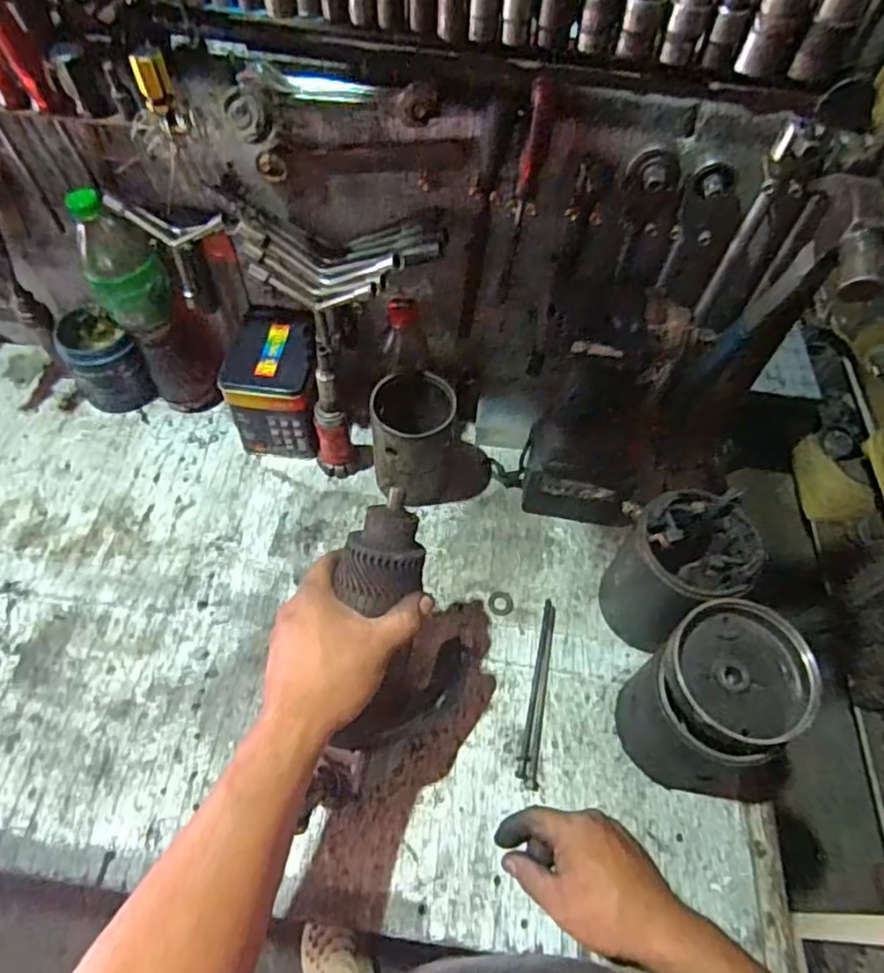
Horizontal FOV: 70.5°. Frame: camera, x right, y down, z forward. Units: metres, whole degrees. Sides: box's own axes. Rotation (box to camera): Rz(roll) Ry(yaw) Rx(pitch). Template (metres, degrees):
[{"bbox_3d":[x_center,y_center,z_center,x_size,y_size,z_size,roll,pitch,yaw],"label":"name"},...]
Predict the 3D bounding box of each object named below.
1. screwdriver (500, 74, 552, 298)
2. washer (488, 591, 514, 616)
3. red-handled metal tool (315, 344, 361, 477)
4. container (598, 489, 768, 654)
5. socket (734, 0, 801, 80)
[{"bbox_3d":[0.073,-0.255,0.567,0.015,0.197,0.022,25,58,12],"label":"screwdriver"},{"bbox_3d":[0.063,0.124,0.666,0.027,0.004,0.026,1,56,-2],"label":"washer"},{"bbox_3d":[-0.120,-0.076,0.686,0.047,0.181,0.042,-10,57,-9],"label":"red-handled metal tool"},{"bbox_3d":[0.227,0.085,0.611,0.105,0.161,0.100,1,56,-2],"label":"container"},{"bbox_3d":[0.238,-0.332,0.447,0.030,0.064,0.029,21,57,9],"label":"socket"}]

